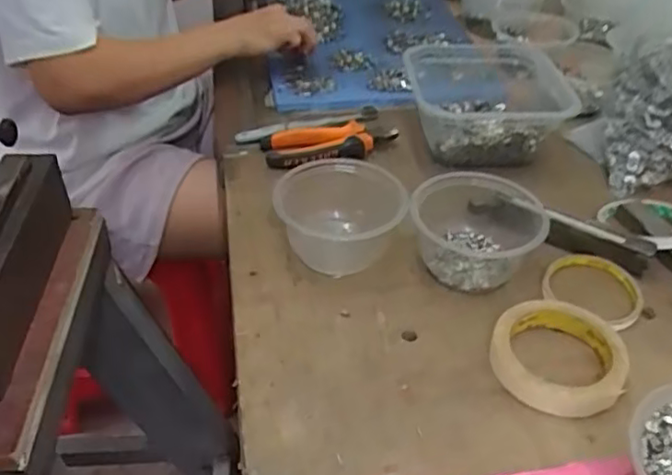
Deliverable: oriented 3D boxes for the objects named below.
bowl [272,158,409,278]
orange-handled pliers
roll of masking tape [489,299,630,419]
[{"bbox_3d":[0.001,-0.018,0.583,0.120,0.061,0.103,5,39,6],"label":"bowl"},{"bbox_3d":[-0.004,-0.107,0.716,0.148,0.023,0.071,-14,41,-17],"label":"orange-handled pliers"},{"bbox_3d":[0.170,0.088,0.492,0.098,0.022,0.097,4,39,5],"label":"roll of masking tape"}]

